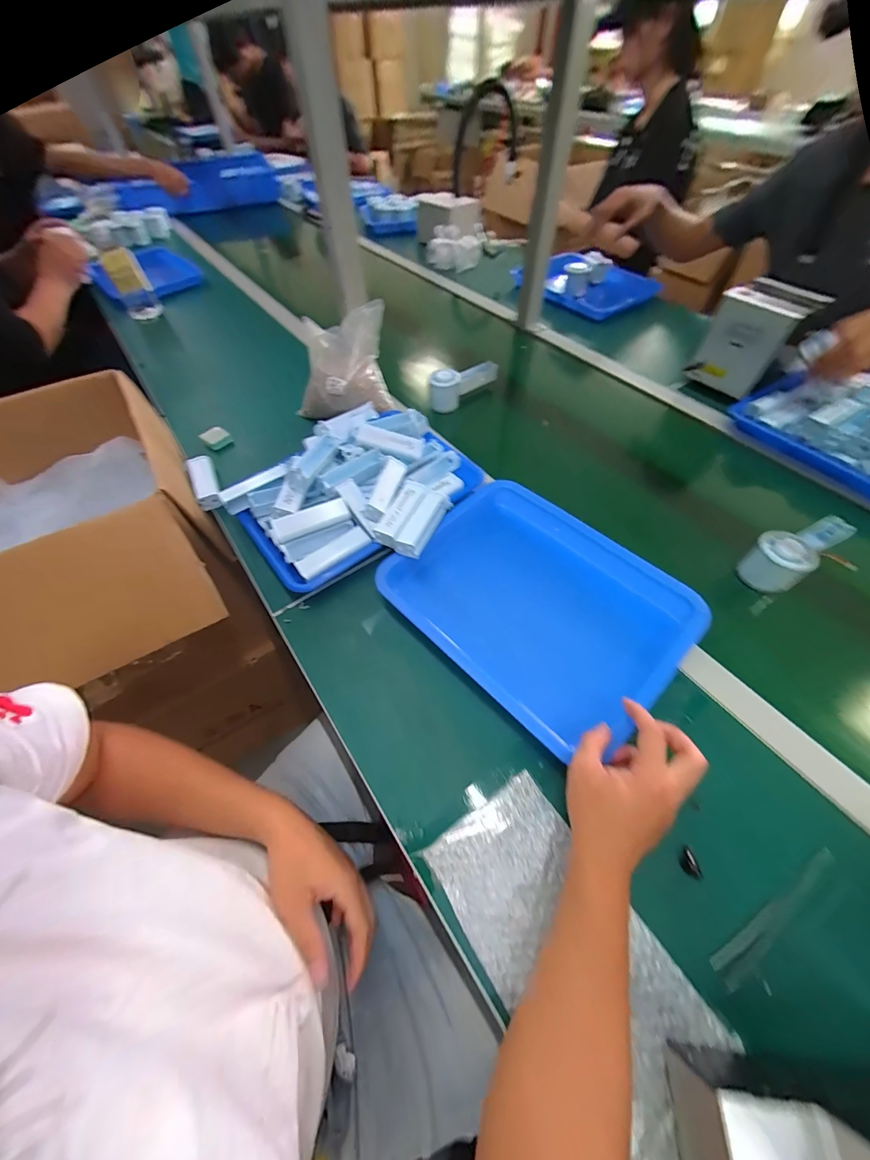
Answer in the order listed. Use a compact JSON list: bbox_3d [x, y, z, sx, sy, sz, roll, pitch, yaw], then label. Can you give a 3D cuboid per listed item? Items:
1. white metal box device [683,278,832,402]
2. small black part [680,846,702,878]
[{"bbox_3d":[0.580,-0.435,0.717,0.111,0.152,0.127,-29,59,-17],"label":"white metal box device"},{"bbox_3d":[0.226,0.250,0.346,0.011,0.007,0.021,2,55,3],"label":"small black part"}]

